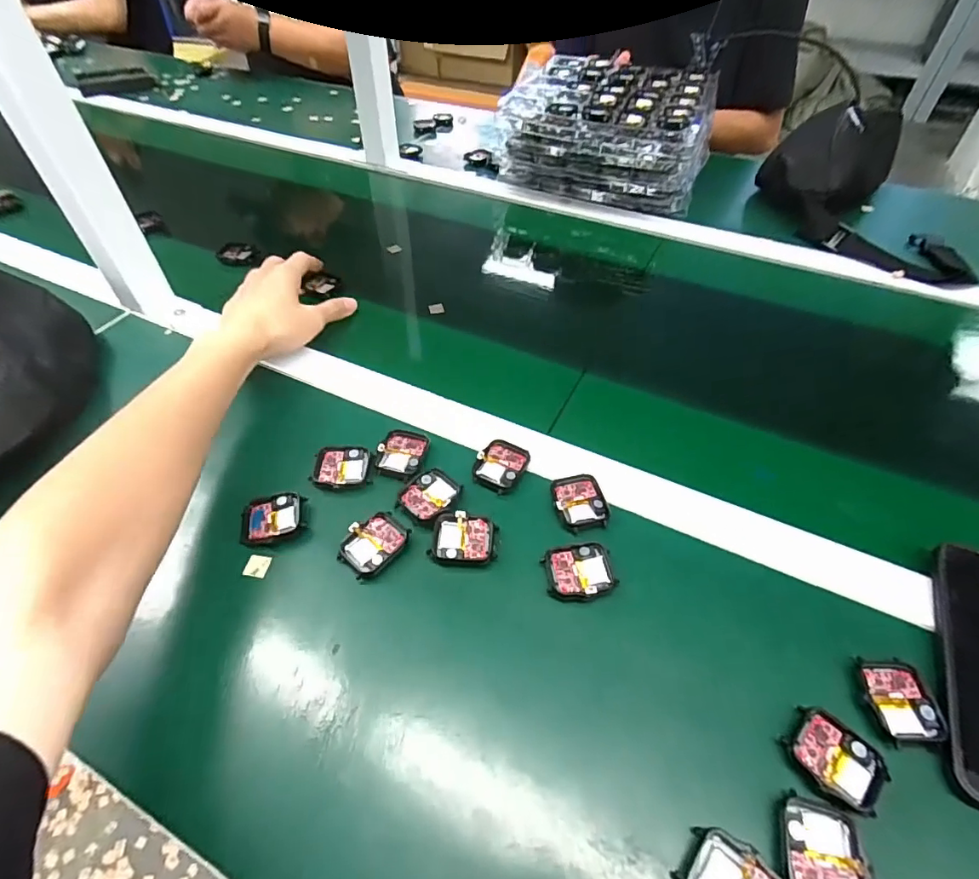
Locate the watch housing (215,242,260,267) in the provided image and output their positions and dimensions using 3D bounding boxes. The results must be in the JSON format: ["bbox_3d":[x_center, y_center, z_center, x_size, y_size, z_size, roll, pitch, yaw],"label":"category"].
[{"bbox_3d":[-0.307,-0.227,0.630,0.044,0.014,0.042,2,47,-2],"label":"watch housing"}]

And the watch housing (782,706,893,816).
[{"bbox_3d":[0.189,0.175,0.281,0.036,0.009,0.045,-35,58,-27],"label":"watch housing"}]

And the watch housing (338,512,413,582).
[{"bbox_3d":[-0.083,0.075,0.369,0.037,0.010,0.047,33,57,25],"label":"watch housing"}]

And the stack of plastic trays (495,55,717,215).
[{"bbox_3d":[0.180,-0.447,0.775,0.284,0.134,0.254,13,50,11],"label":"stack of plastic trays"}]

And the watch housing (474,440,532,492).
[{"bbox_3d":[0.009,0.020,0.410,0.037,0.005,0.045,23,53,18],"label":"watch housing"}]

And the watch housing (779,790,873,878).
[{"bbox_3d":[0.165,0.205,0.254,0.039,0.008,0.046,14,47,8],"label":"watch housing"}]

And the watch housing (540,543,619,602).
[{"bbox_3d":[0.063,0.090,0.353,0.047,0.008,0.039,-4,49,-3],"label":"watch housing"}]

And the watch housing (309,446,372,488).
[{"bbox_3d":[-0.117,0.021,0.410,0.046,0.004,0.038,0,49,0],"label":"watch housing"}]

